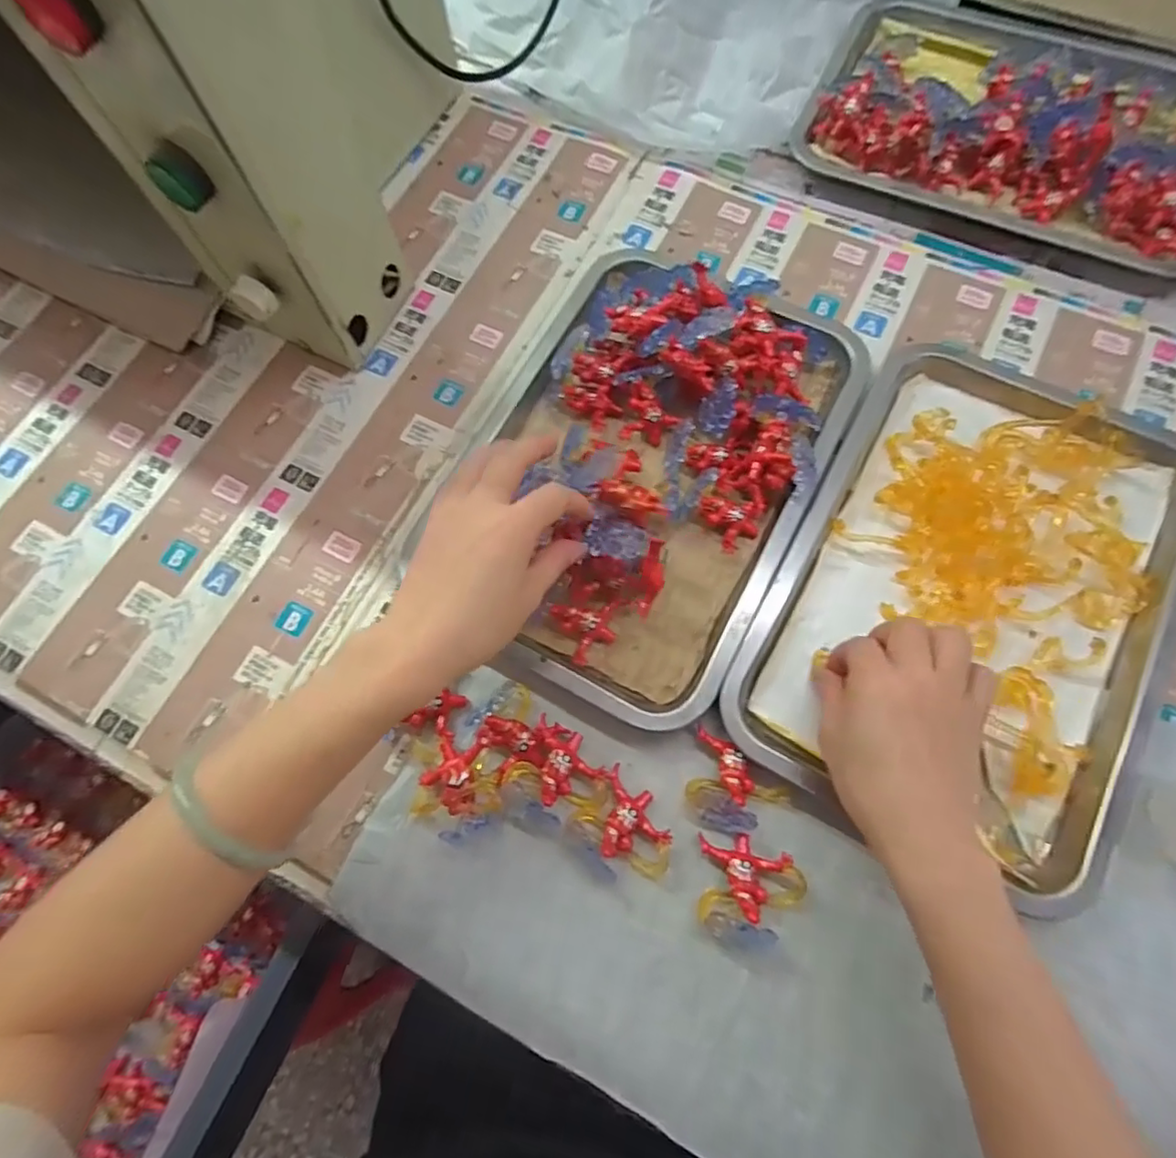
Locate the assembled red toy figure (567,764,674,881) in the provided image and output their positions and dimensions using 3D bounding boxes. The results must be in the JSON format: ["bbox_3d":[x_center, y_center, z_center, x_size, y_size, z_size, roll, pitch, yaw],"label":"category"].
[{"bbox_3d":[0.020,0.141,0.331,0.054,0.018,0.048,41,78,14],"label":"assembled red toy figure"}]

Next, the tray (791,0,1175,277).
[{"bbox_3d":[0.341,-0.359,0.463,0.311,0.044,0.201,26,75,10],"label":"tray"}]

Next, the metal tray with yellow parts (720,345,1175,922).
[{"bbox_3d":[0.234,0.002,0.362,0.212,0.035,0.321,28,75,11],"label":"metal tray with yellow parts"}]

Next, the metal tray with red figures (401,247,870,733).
[{"bbox_3d":[0.037,-0.079,0.385,0.209,0.055,0.299,28,75,11],"label":"metal tray with red figures"}]

